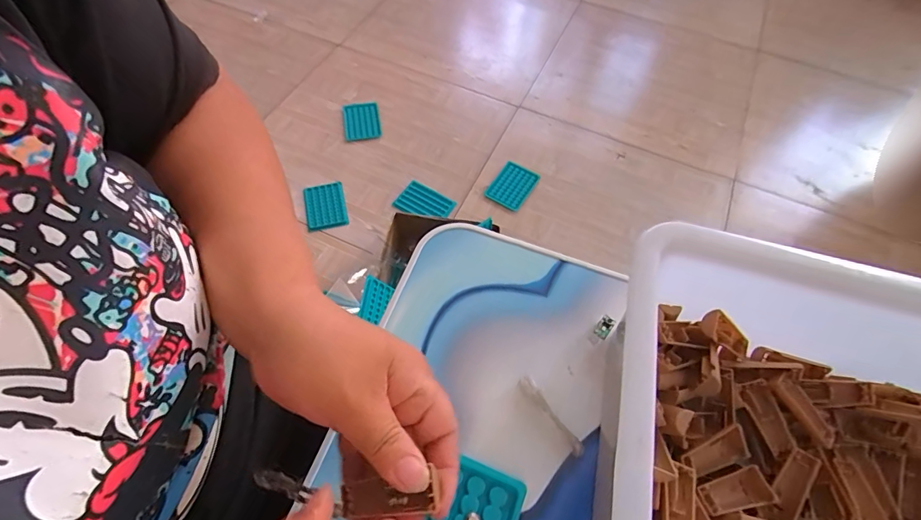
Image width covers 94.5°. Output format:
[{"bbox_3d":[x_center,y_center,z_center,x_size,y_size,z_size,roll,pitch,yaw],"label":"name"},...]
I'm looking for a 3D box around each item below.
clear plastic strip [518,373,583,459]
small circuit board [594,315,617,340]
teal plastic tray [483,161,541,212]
[{"bbox_3d":[0.065,0.111,0.306,0.009,0.004,0.064,-33,68,-19],"label":"clear plastic strip"},{"bbox_3d":[0.113,0.052,0.332,0.011,0.004,0.020,18,61,39],"label":"small circuit board"},{"bbox_3d":[0.133,-0.193,1.100,0.100,0.015,0.133,32,74,15],"label":"teal plastic tray"}]

